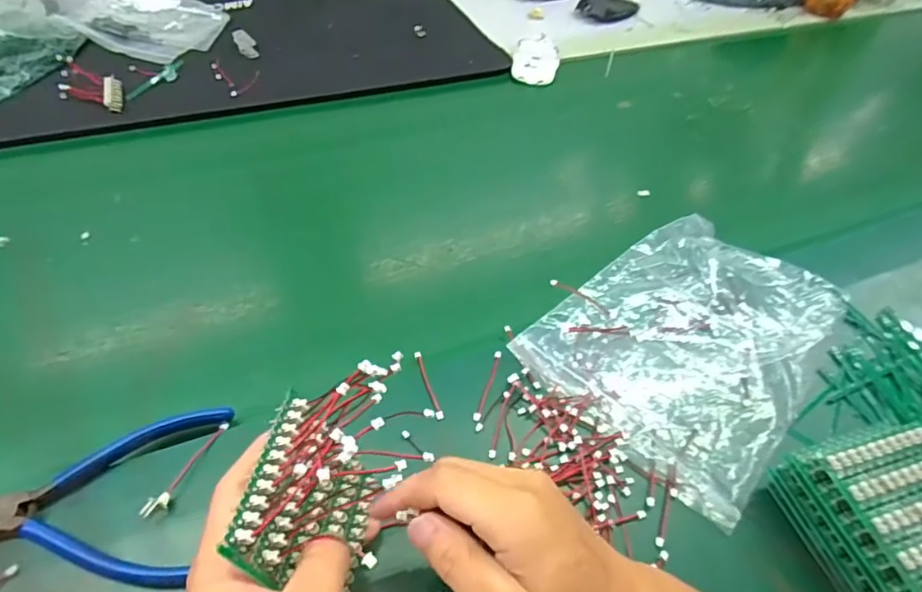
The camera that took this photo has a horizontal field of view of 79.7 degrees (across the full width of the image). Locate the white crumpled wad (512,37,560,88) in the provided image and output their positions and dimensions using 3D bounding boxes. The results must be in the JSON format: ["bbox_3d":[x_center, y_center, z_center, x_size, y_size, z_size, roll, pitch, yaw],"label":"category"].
[{"bbox_3d":[0.097,-0.305,0.711,0.057,0.019,0.082,12,48,7],"label":"white crumpled wad"}]

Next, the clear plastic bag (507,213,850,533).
[{"bbox_3d":[0.180,0.024,0.421,0.166,0.018,0.238,36,55,26],"label":"clear plastic bag"}]

